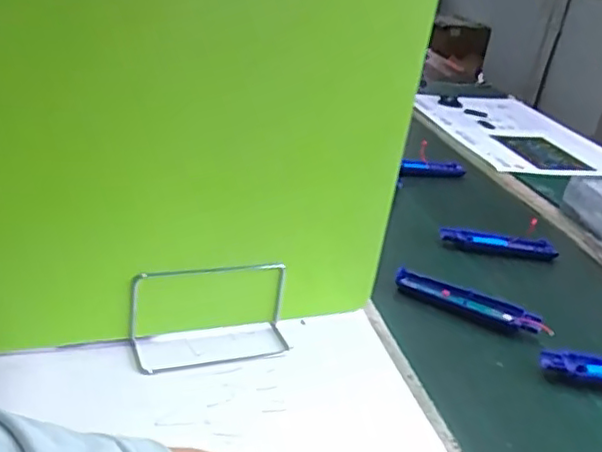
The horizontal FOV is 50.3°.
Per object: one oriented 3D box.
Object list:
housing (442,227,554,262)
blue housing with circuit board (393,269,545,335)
[{"bbox_3d":[0.288,0.024,0.937,0.171,0.025,0.017,9,26,2],"label":"housing"},{"bbox_3d":[0.198,0.091,0.773,0.172,0.019,0.033,22,29,27],"label":"blue housing with circuit board"}]

